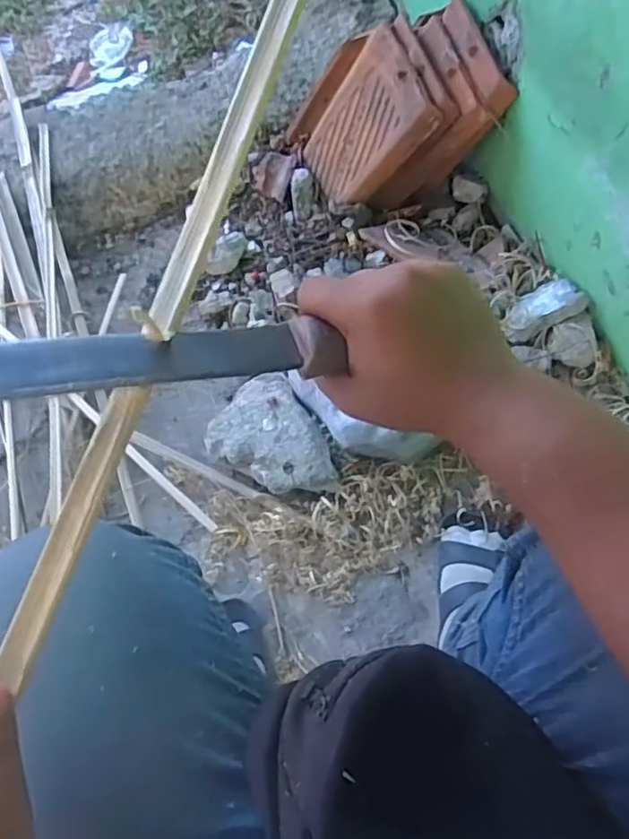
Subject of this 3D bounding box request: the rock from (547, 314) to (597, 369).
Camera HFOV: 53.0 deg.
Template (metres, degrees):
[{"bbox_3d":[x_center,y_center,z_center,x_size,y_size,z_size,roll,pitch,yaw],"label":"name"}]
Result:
[{"bbox_3d":[0.352,-0.105,0.865,0.055,0.035,0.064,-2,67,2],"label":"rock"}]

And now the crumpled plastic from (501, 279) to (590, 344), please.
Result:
[{"bbox_3d":[0.319,-0.155,0.889,0.110,0.023,0.066,-30,44,21],"label":"crumpled plastic"}]

